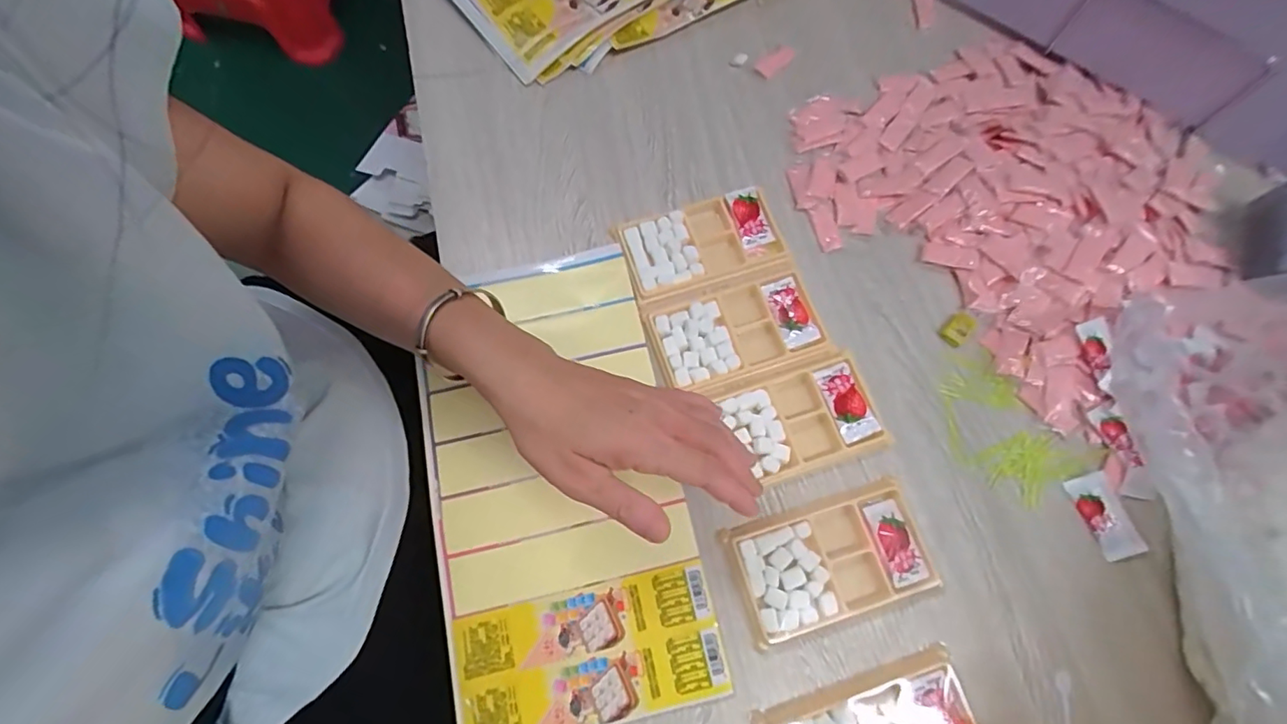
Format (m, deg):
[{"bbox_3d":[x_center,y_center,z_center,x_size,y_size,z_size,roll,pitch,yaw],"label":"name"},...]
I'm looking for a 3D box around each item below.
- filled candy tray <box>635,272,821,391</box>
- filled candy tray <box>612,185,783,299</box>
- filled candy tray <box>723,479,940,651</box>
[{"bbox_3d":[0.069,-0.027,0.427,0.127,0.013,0.072,-15,71,-7],"label":"filled candy tray"},{"bbox_3d":[0.047,-0.098,0.449,0.128,0.013,0.068,-19,72,-8],"label":"filled candy tray"},{"bbox_3d":[0.128,0.133,0.373,0.133,0.008,0.073,-15,71,-7],"label":"filled candy tray"}]

